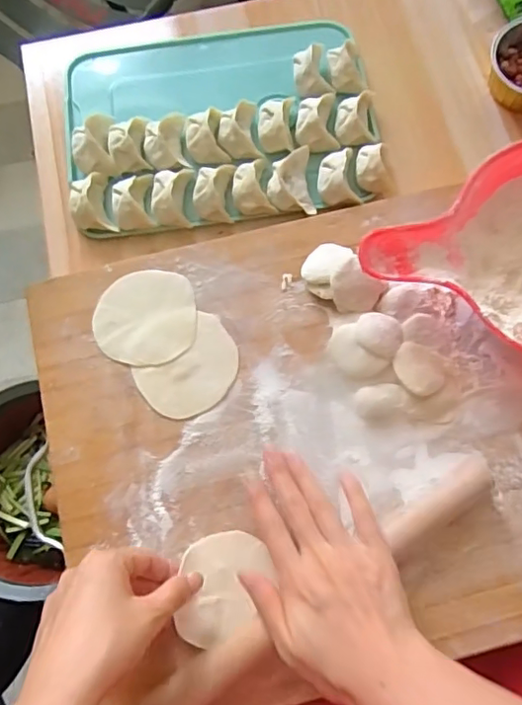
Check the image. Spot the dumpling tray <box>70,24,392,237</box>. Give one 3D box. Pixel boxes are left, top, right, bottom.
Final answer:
[{"bbox_3d":[-0.037,-0.221,0.505,0.269,0.031,0.220,-6,73,0],"label":"dumpling tray"}]

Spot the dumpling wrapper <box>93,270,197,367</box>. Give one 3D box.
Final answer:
[{"bbox_3d":[-0.092,-0.029,0.445,0.078,0.004,0.079,-2,73,1],"label":"dumpling wrapper"}]

